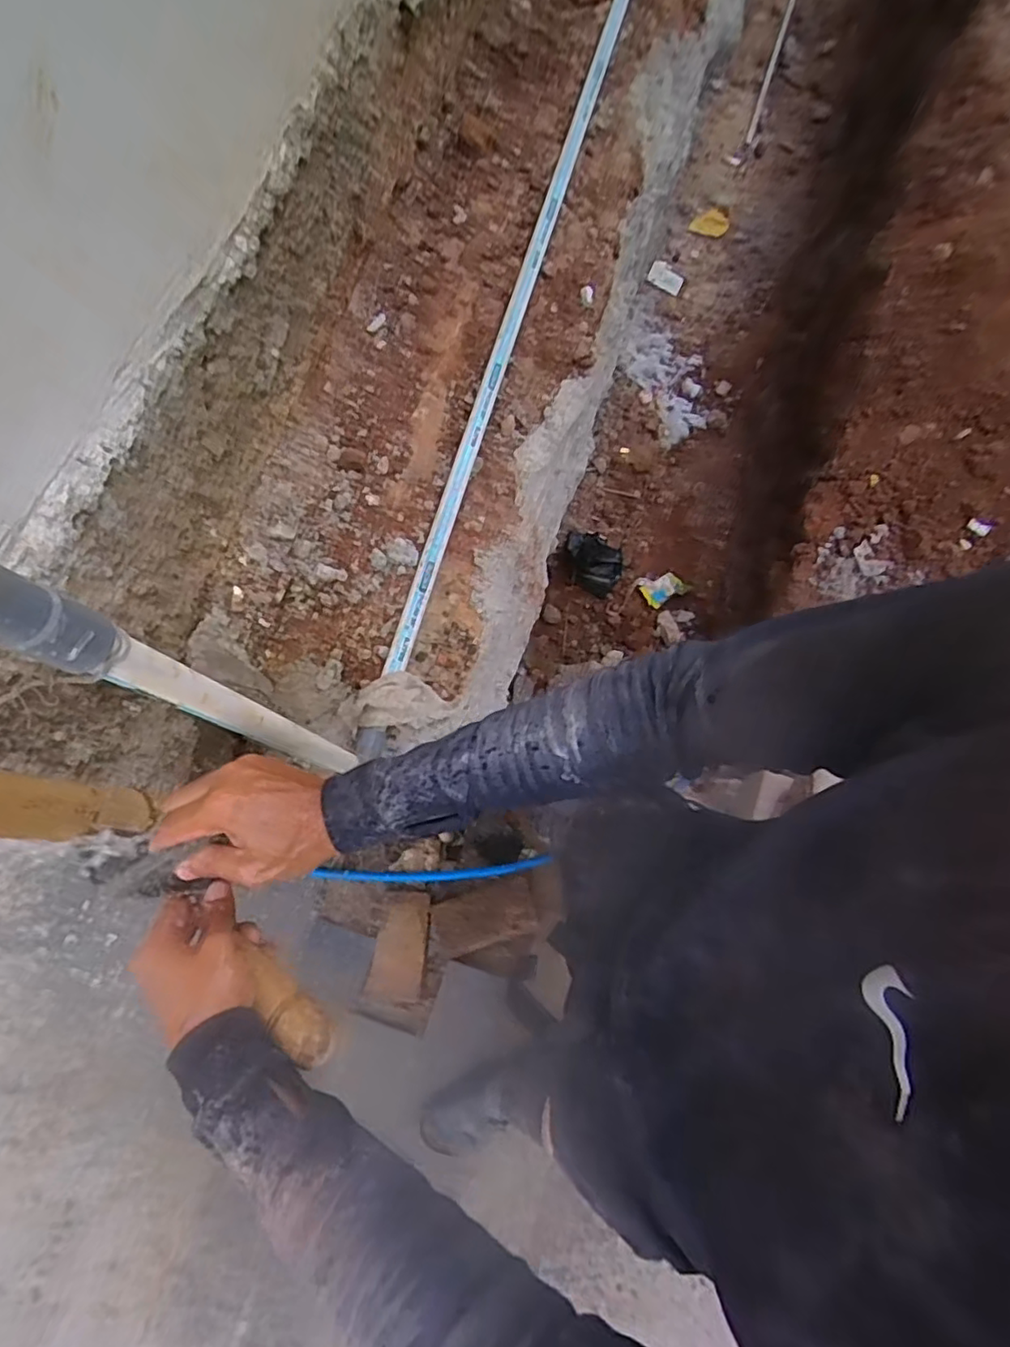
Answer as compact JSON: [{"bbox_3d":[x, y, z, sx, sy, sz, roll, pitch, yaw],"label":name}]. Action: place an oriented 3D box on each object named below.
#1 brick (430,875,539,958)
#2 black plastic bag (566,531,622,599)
[{"bbox_3d":[-0.047,0.506,1.303,0.212,0.067,0.118,-15,77,-11],"label":"brick"},{"bbox_3d":[0.219,-0.283,1.602,0.160,0.092,0.110,29,73,5],"label":"black plastic bag"}]

